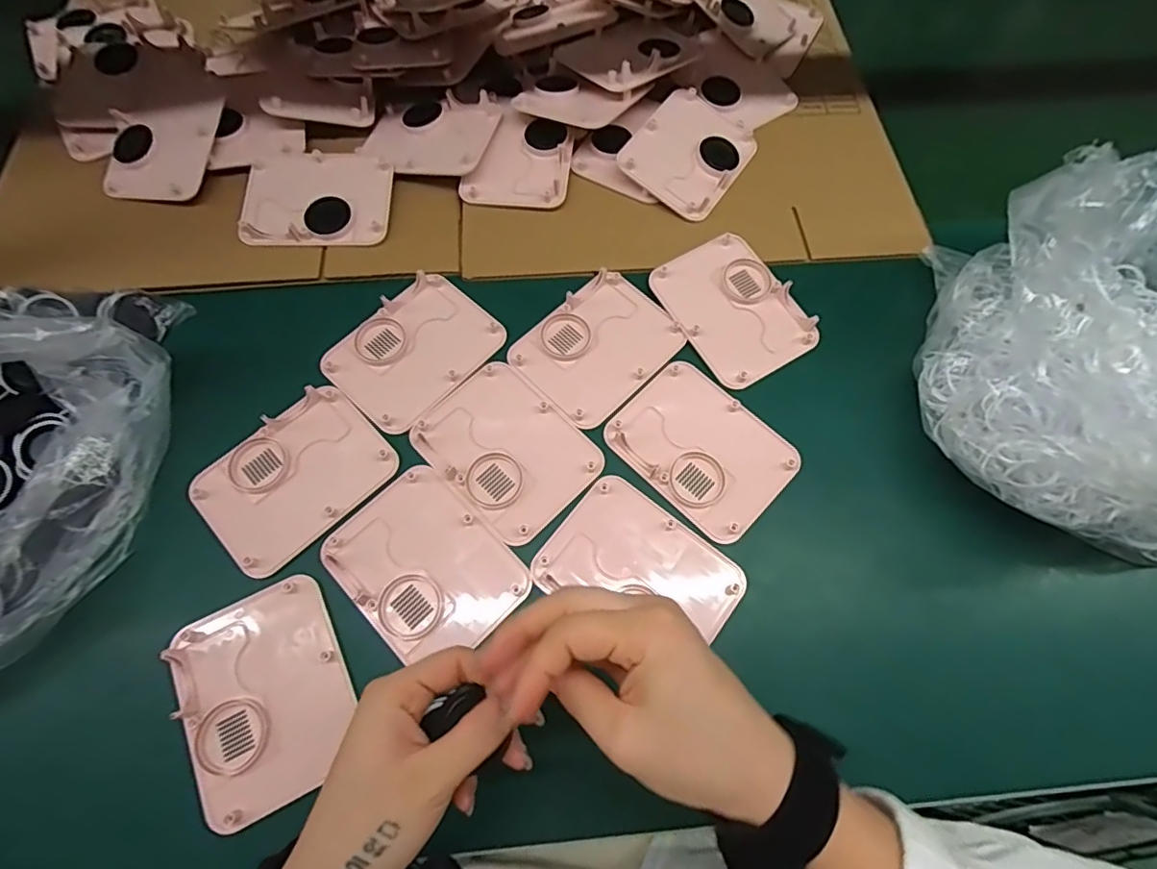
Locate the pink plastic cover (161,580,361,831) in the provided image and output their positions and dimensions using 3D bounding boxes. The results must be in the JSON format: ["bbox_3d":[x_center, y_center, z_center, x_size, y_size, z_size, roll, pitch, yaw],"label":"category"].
[{"bbox_3d":[-0.195,0.162,0.347,0.093,0.010,0.124,-25,72,-9],"label":"pink plastic cover"}]

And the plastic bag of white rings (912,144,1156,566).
[{"bbox_3d":[0.367,-0.063,0.376,0.216,0.143,0.263,7,69,1],"label":"plastic bag of white rings"}]

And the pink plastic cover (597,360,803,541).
[{"bbox_3d":[0.092,0.010,0.418,0.126,0.007,0.097,42,75,14],"label":"pink plastic cover"}]

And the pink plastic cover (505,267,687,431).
[{"bbox_3d":[0.016,-0.071,0.448,0.097,0.008,0.123,43,75,14],"label":"pink plastic cover"}]

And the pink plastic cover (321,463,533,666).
[{"bbox_3d":[-0.105,0.089,0.379,0.097,0.007,0.128,-43,76,-14],"label":"pink plastic cover"}]

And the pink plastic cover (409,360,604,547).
[{"bbox_3d":[-0.055,0.010,0.413,0.126,0.008,0.096,43,75,14],"label":"pink plastic cover"}]

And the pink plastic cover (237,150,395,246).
[{"bbox_3d":[-0.229,-0.208,0.488,0.124,0.016,0.093,3,70,1],"label":"pink plastic cover"}]

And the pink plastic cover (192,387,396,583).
[{"bbox_3d":[-0.204,0.029,0.399,0.125,0.008,0.095,-43,76,-14],"label":"pink plastic cover"}]

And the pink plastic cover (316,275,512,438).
[{"bbox_3d":[-0.130,-0.068,0.443,0.096,0.010,0.125,41,75,13],"label":"pink plastic cover"}]

